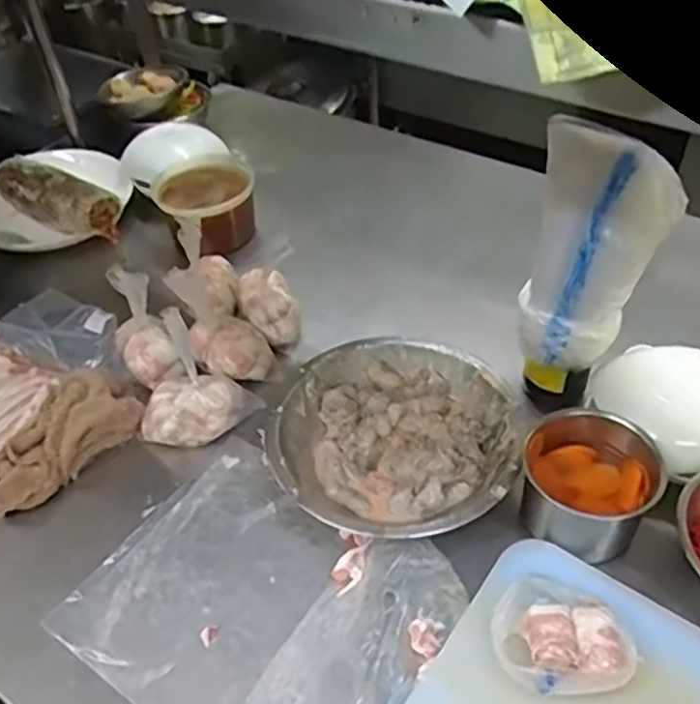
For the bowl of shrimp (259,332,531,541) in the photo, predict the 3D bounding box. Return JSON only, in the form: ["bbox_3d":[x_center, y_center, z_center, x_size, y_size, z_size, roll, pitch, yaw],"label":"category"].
[{"bbox_3d":[0.048,0.089,0.720,0.240,0.068,0.236,-2,44,2],"label":"bowl of shrimp"}]

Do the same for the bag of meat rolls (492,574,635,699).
[{"bbox_3d":[0.165,0.222,0.549,0.102,0.029,0.090,-6,44,-3],"label":"bag of meat rolls"}]

